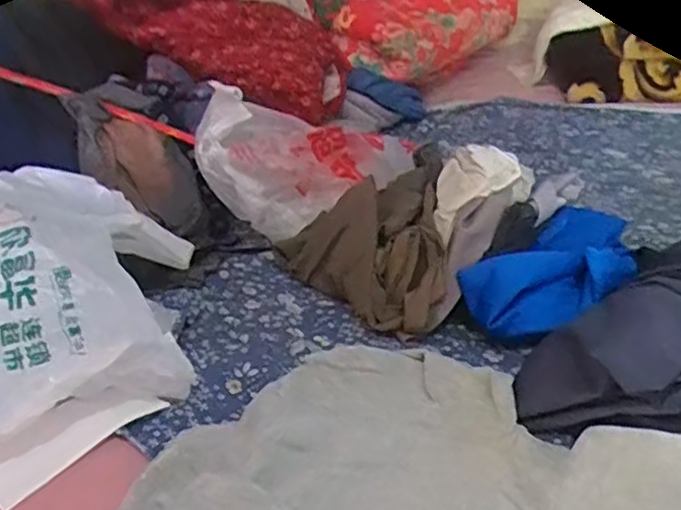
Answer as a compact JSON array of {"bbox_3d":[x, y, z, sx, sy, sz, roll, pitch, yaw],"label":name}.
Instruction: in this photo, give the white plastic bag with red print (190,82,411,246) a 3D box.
[{"bbox_3d":[-0.037,-0.120,0.885,0.285,0.171,0.097,-13,27,-13],"label":"white plastic bag with red print"}]

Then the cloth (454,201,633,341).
[{"bbox_3d":[0.231,0.017,0.693,0.217,0.059,0.119,-23,30,-31],"label":"cloth"}]

